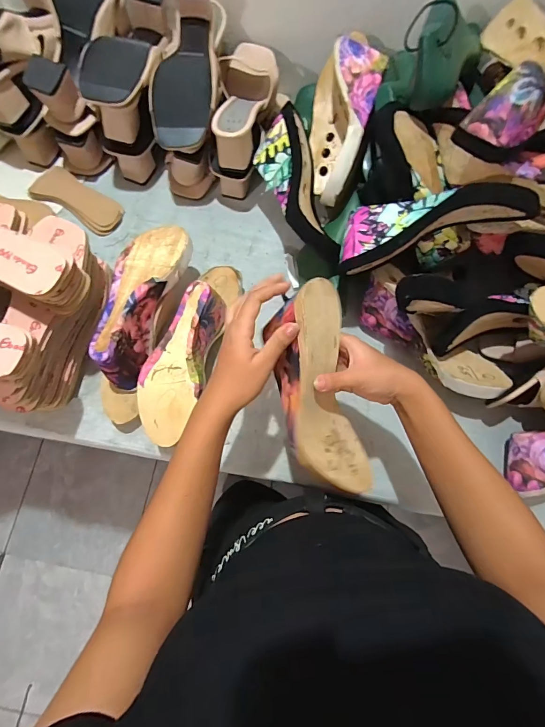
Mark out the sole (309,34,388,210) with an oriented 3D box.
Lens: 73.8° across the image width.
[{"bbox_3d":[0.103,-0.356,0.538,0.085,0.099,0.237,8,76,1],"label":"sole"}]

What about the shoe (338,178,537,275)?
[{"bbox_3d":[0.195,-0.179,0.456,0.226,0.075,0.080,-12,75,22],"label":"shoe"}]

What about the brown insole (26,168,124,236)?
[{"bbox_3d":[-0.337,-0.281,0.628,0.161,0.013,0.068,30,77,6],"label":"brown insole"}]

